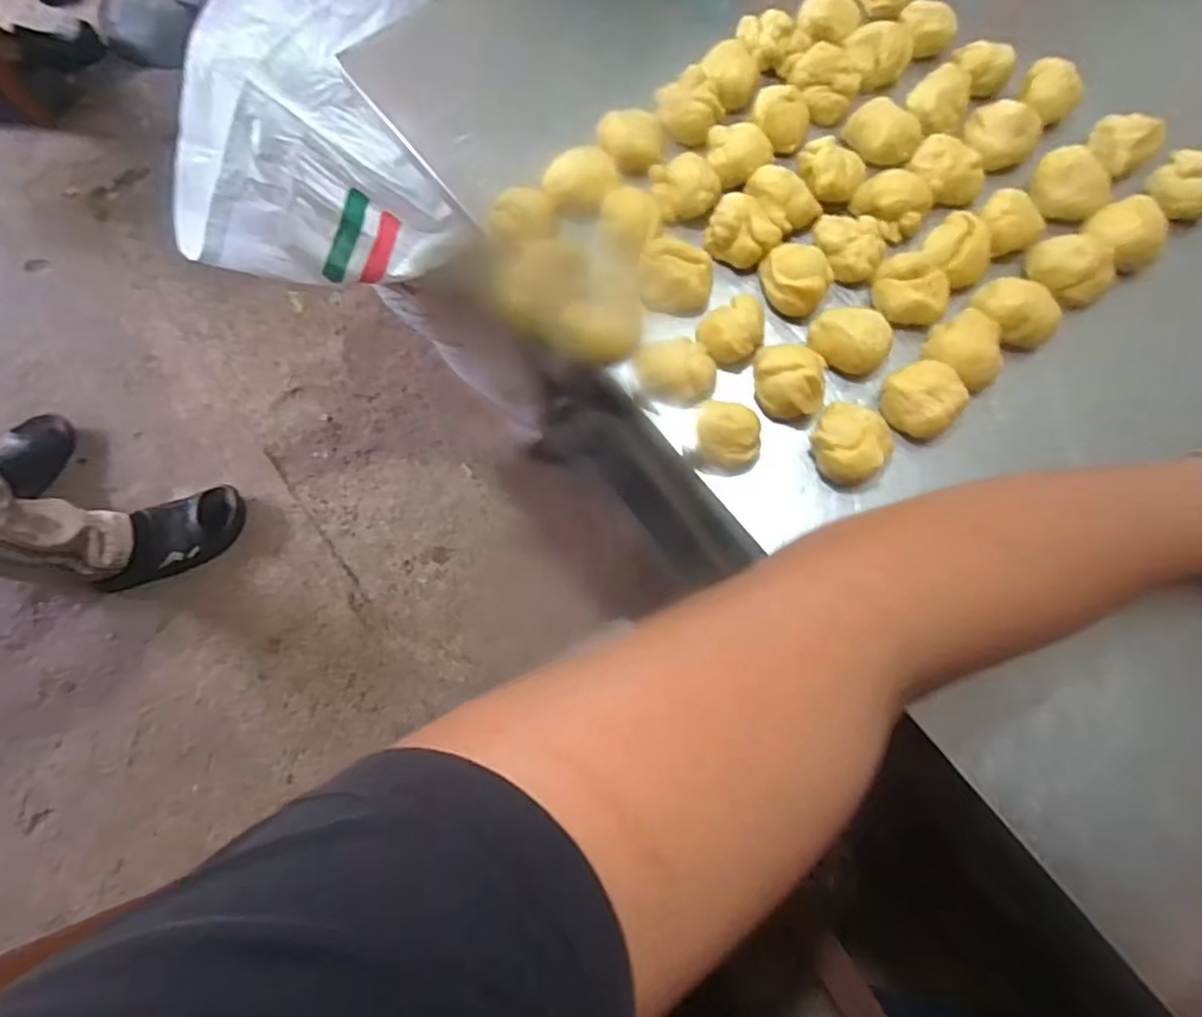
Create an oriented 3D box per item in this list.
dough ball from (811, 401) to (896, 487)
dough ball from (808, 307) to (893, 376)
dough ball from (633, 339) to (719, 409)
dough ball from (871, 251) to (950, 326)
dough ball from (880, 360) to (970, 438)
[{"bbox_3d":[0.141,-0.035,0.379,0.043,0.028,0.039,30,73,10],"label":"dough ball"},{"bbox_3d":[0.150,-0.100,0.402,0.046,0.029,0.036,29,73,10],"label":"dough ball"},{"bbox_3d":[0.045,-0.081,0.398,0.045,0.023,0.033,-10,71,-3],"label":"dough ball"},{"bbox_3d":[0.191,-0.135,0.412,0.040,0.031,0.035,8,71,3],"label":"dough ball"},{"bbox_3d":[0.189,-0.065,0.391,0.042,0.030,0.045,0,71,0],"label":"dough ball"}]

